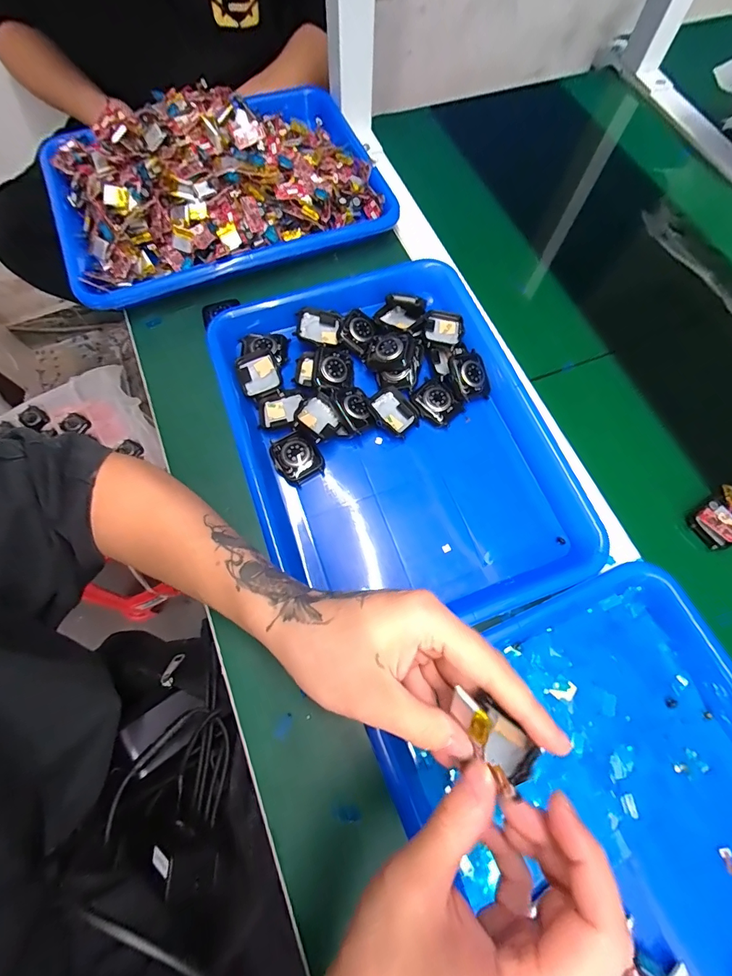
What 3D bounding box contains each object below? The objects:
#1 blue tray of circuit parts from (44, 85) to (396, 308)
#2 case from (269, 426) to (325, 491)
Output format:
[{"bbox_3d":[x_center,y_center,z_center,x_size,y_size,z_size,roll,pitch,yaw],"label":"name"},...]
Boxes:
[{"bbox_3d":[-0.162,-0.329,0.439,0.341,0.076,0.240,-21,72,-8],"label":"blue tray of circuit parts"},{"bbox_3d":[-0.060,-0.027,0.349,0.038,0.014,0.046,-28,74,-10],"label":"case"}]

